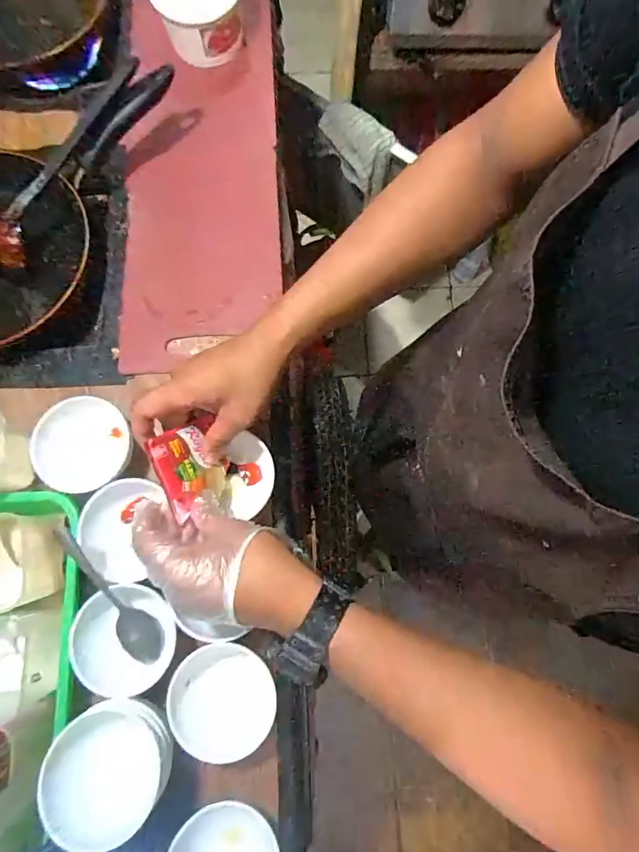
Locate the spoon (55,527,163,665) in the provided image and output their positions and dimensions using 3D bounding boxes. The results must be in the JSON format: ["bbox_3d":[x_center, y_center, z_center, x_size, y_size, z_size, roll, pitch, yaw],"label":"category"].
[{"bbox_3d":[-0.196,0.155,0.420,0.033,0.023,0.145,-32,99,-7],"label":"spoon"}]

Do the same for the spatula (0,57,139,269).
[{"bbox_3d":[-0.276,-0.283,0.480,0.055,0.020,0.250,41,95,7],"label":"spatula"}]

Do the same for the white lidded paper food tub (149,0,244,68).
[{"bbox_3d":[-0.143,-0.500,0.544,0.100,0.071,0.091,0,79,-1],"label":"white lidded paper food tub"}]

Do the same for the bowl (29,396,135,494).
[{"bbox_3d":[-0.245,0.018,0.467,0.085,0.042,0.087,-5,79,-2],"label":"bowl"}]

